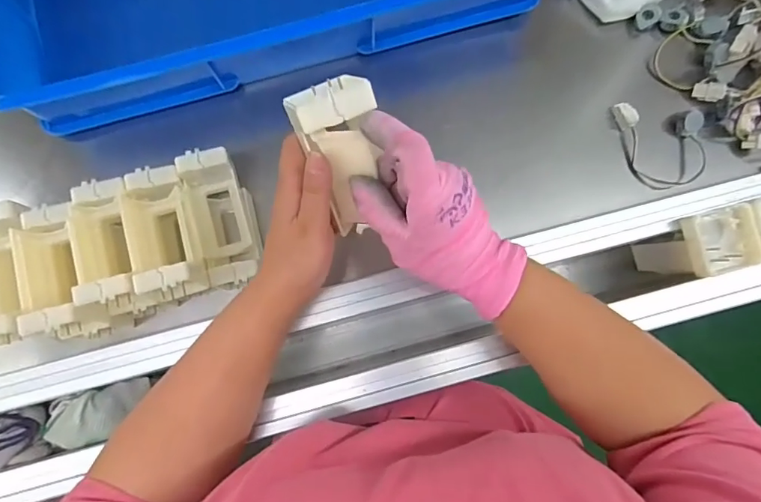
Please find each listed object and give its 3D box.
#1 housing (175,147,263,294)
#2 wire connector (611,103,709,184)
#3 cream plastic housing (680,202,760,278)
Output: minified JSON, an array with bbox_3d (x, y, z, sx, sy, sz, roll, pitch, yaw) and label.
[{"bbox_3d":[-0.163,-0.032,0.484,0.073,0.112,0.137,-8,82,-2],"label":"housing"},{"bbox_3d":[0.315,-0.122,0.540,0.101,0.034,0.079,10,81,1],"label":"wire connector"},{"bbox_3d":[0.284,-0.009,0.391,0.053,0.022,0.050,-15,82,-3],"label":"cream plastic housing"}]

